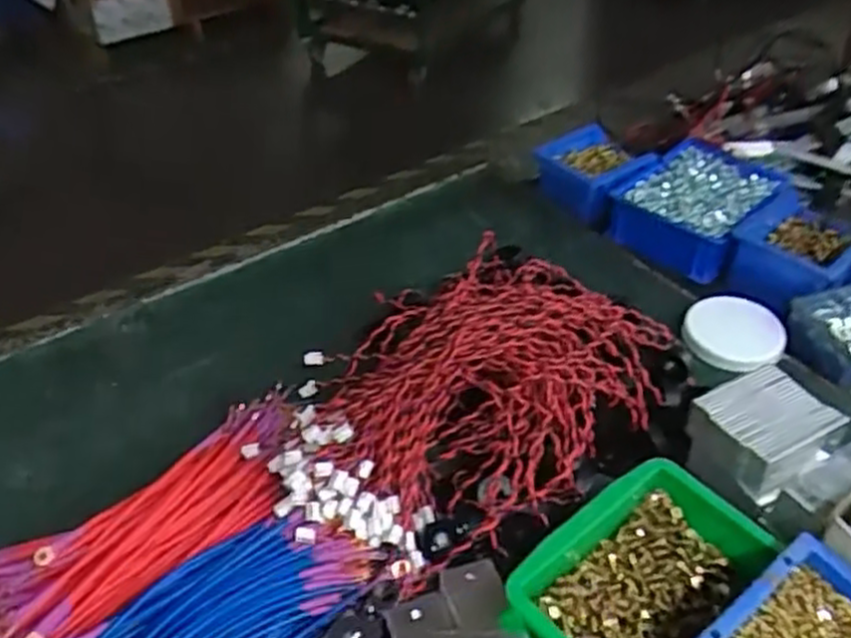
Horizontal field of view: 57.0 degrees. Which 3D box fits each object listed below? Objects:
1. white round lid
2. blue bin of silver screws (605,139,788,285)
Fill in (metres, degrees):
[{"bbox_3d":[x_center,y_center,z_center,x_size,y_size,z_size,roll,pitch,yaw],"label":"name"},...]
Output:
[{"bbox_3d":[0.334,0.012,0.850,0.100,0.017,0.098,0,41,0],"label":"white round lid"},{"bbox_3d":[0.353,-0.151,1.017,0.157,0.063,0.241,30,49,30],"label":"blue bin of silver screws"}]

